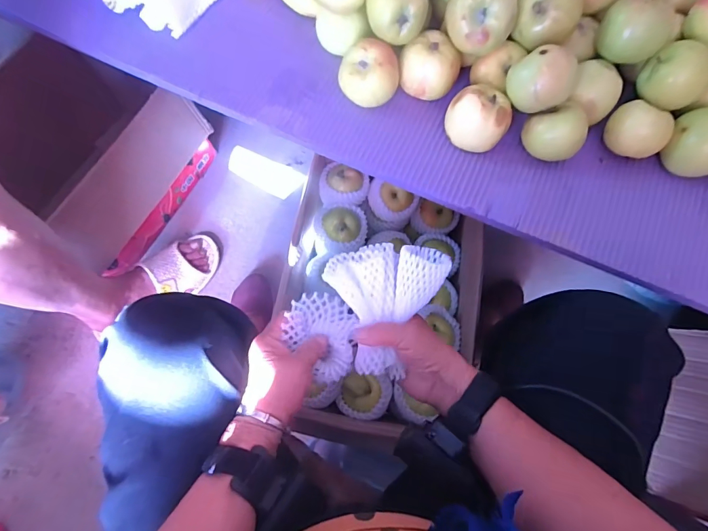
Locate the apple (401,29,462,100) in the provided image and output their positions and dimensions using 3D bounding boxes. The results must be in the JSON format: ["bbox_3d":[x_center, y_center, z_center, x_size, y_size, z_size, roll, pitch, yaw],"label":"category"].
[{"bbox_3d":[0.081,-0.211,0.421,0.061,0.056,0.052,14,73,4],"label":"apple"}]

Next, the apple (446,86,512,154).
[{"bbox_3d":[0.126,-0.150,0.404,0.061,0.060,0.053,24,74,7],"label":"apple"}]

